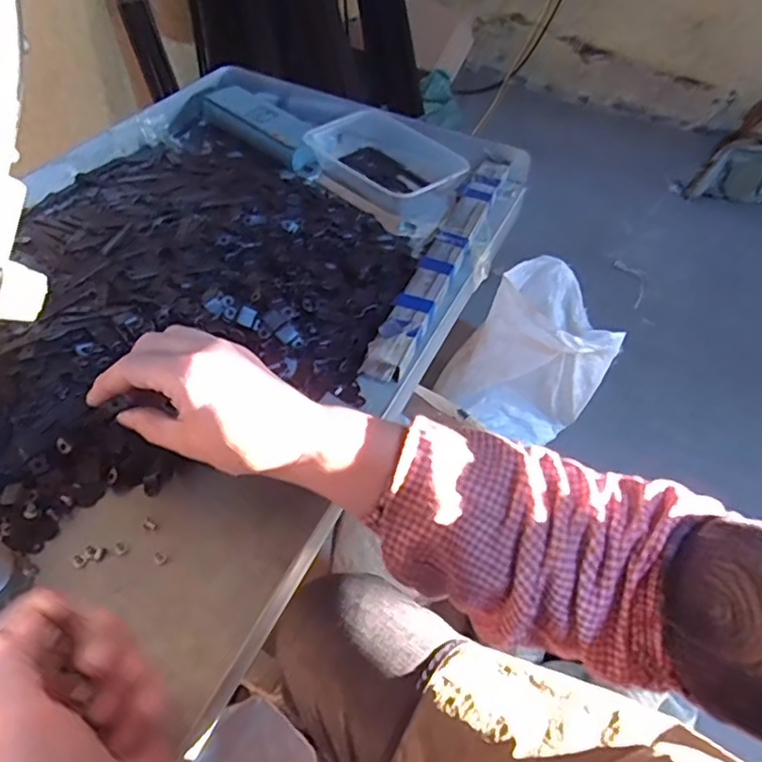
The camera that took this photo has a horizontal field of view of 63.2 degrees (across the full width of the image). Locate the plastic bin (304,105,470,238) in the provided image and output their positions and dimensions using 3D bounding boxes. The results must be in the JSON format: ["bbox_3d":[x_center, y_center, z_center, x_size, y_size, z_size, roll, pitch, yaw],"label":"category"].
[{"bbox_3d":[0.006,-0.232,0.666,0.118,0.042,0.185,-33,60,-31],"label":"plastic bin"}]

